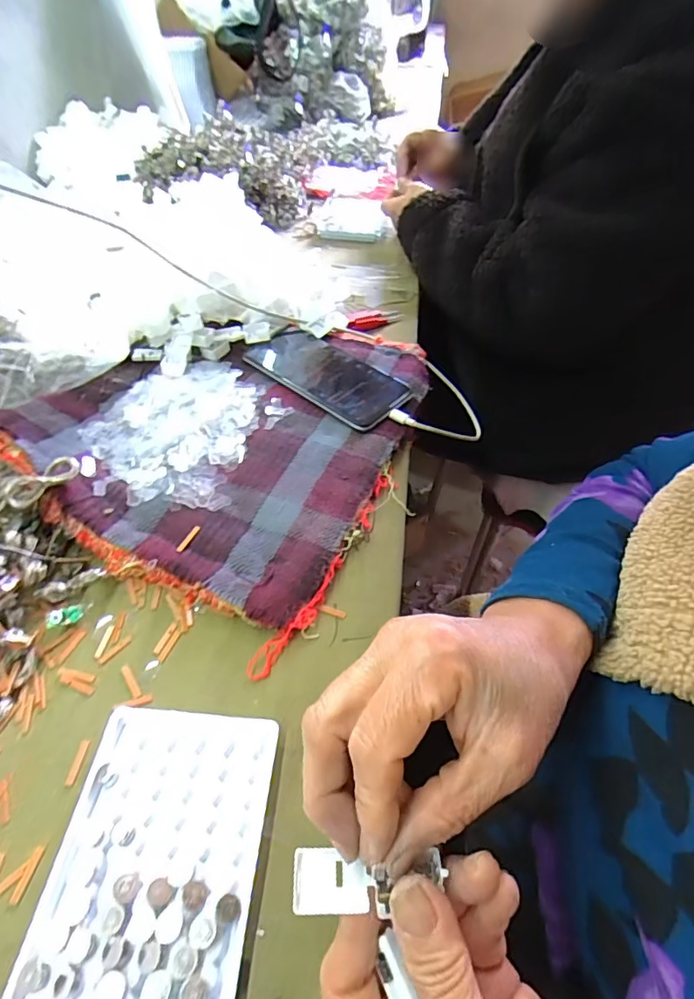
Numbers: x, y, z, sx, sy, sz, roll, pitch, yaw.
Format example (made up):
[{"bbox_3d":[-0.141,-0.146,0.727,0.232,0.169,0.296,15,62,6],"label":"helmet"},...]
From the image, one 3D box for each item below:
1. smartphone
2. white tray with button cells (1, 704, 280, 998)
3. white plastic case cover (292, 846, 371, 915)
[{"bbox_3d":[-0.023,-0.125,0.476,0.172,0.008,0.076,36,58,24],"label":"smartphone"},{"bbox_3d":[-0.089,0.168,0.235,0.093,0.010,0.129,5,51,1],"label":"white tray with button cells"},{"bbox_3d":[-0.006,0.139,0.181,0.027,0.004,0.019,2,51,-1],"label":"white plastic case cover"}]

